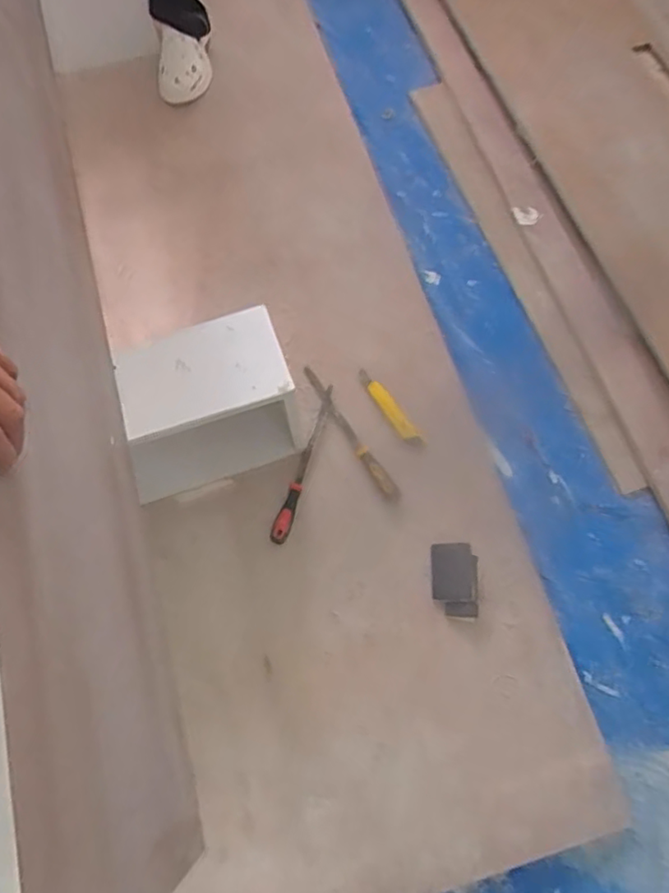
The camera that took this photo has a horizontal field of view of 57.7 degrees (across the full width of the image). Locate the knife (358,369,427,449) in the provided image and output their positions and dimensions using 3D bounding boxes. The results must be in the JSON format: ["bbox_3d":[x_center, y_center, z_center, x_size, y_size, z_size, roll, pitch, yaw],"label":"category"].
[{"bbox_3d":[0.104,-0.069,1.129,0.032,0.012,0.180,-32,74,-10],"label":"knife"}]

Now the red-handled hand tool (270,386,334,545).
[{"bbox_3d":[-0.048,0.028,1.086,0.031,0.021,0.301,19,72,7],"label":"red-handled hand tool"}]

